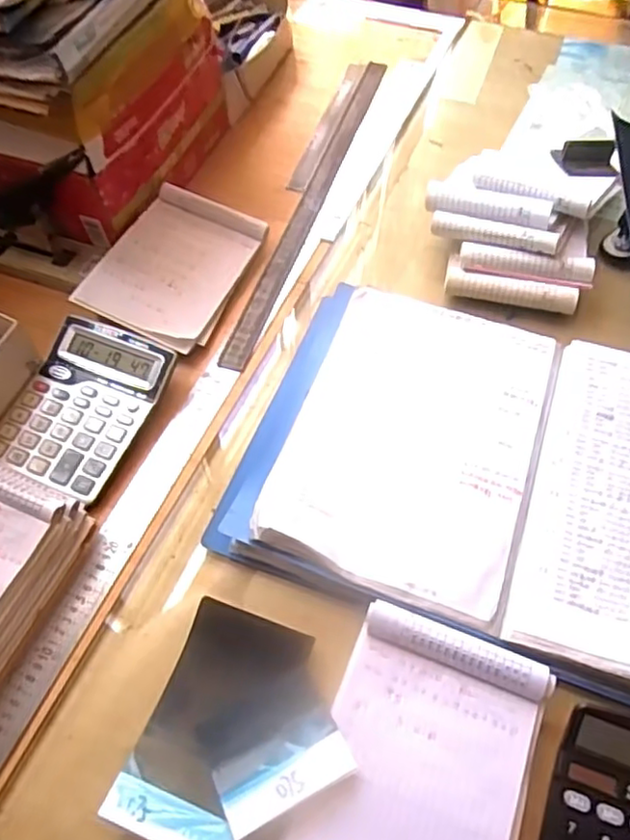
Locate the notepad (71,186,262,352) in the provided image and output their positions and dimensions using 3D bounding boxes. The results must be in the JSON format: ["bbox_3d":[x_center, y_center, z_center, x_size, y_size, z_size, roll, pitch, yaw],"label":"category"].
[{"bbox_3d":[-0.154,-0.170,0.705,0.139,0.023,0.195,24,61,5],"label":"notepad"}]

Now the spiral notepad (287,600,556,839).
[{"bbox_3d":[0.074,0.245,0.441,0.139,0.016,0.199,20,63,11],"label":"spiral notepad"}]

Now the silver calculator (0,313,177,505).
[{"bbox_3d":[-0.227,-0.014,0.622,0.127,0.033,0.168,18,60,14],"label":"silver calculator"}]

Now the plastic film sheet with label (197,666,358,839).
[{"bbox_3d":[-0.029,0.234,0.459,0.091,0.005,0.080,-24,51,-12],"label":"plastic film sheet with label"}]

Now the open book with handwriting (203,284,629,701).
[{"bbox_3d":[0.188,0.043,0.570,0.477,0.047,0.331,17,60,14],"label":"open book with handwriting"}]

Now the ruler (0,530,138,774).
[{"bbox_3d":[-0.216,0.187,0.520,0.040,0.007,0.208,18,59,15],"label":"ruler"}]

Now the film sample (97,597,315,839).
[{"bbox_3d":[-0.074,0.219,0.468,0.092,0.012,0.162,16,53,13],"label":"film sample"}]

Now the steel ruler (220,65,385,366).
[{"bbox_3d":[0.002,-0.289,0.808,0.033,0.009,0.574,15,59,12],"label":"steel ruler"}]

